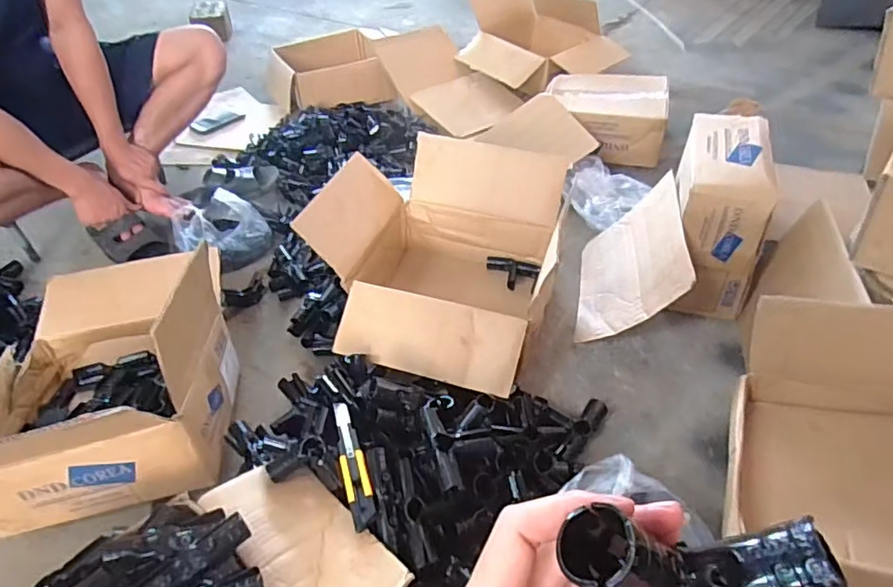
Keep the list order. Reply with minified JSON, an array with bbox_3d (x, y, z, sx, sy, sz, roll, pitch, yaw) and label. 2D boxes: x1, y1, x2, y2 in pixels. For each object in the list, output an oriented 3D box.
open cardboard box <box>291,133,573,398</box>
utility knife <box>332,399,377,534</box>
[{"bbox_3d":[-0.007,-0.056,1.098,0.405,0.276,0.482,14,45,17],"label":"open cardboard box"},{"bbox_3d":[-0.125,0.220,0.759,0.032,0.020,0.197,-14,44,-12],"label":"utility knife"}]

